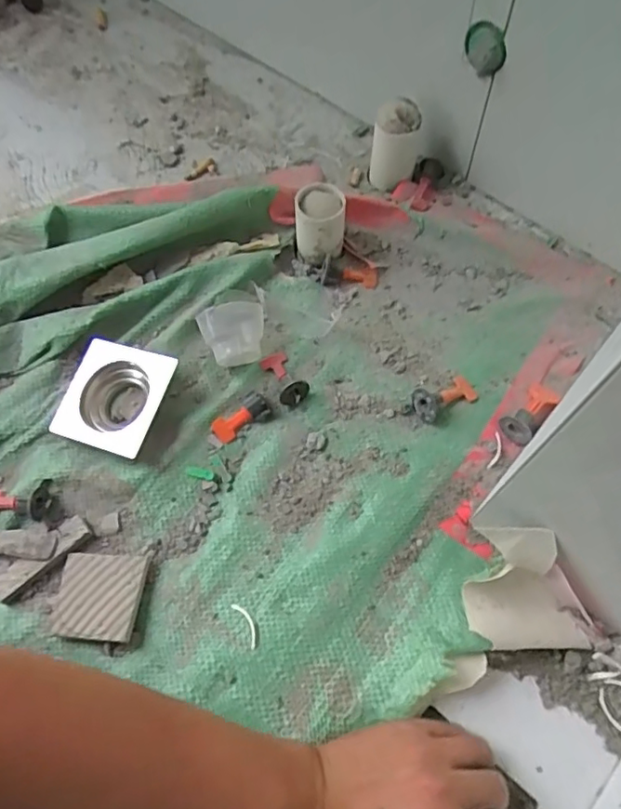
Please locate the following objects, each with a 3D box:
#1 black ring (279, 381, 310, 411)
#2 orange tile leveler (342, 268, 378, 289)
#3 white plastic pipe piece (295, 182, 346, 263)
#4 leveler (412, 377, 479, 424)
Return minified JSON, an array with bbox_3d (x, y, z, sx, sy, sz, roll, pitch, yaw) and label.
[{"bbox_3d":[-0.016,-0.010,0.556,0.030,0.026,0.007,-47,45,13],"label":"black ring"},{"bbox_3d":[0.053,-0.133,0.620,0.037,0.007,0.024,-2,67,2],"label":"orange tile leveler"},{"bbox_3d":[0.010,-0.185,0.611,0.050,0.065,0.057,-1,67,2],"label":"white plastic pipe piece"},{"bbox_3d":[0.128,-0.006,0.556,0.060,0.023,0.031,-17,67,-18],"label":"leveler"}]

